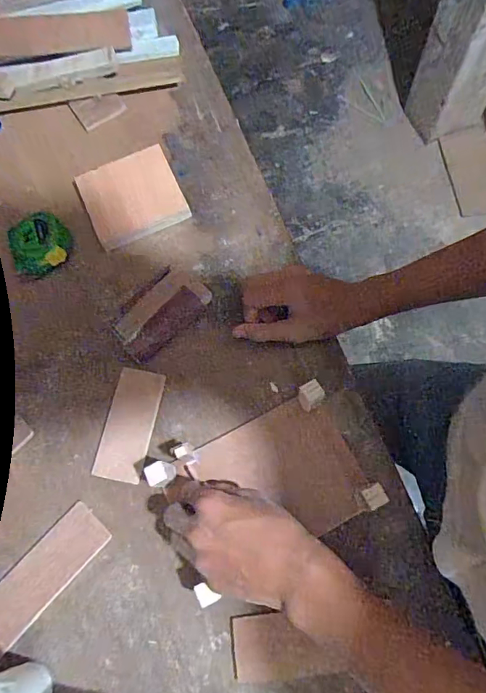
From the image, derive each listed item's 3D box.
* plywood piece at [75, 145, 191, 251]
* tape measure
[{"bbox_3d":[-0.141,-0.191,0.570,0.117,0.011,0.114,-24,71,-4],"label":"plywood piece"},{"bbox_3d":[-0.246,-0.125,0.538,0.073,0.025,0.069,0,73,1],"label":"tape measure"}]

